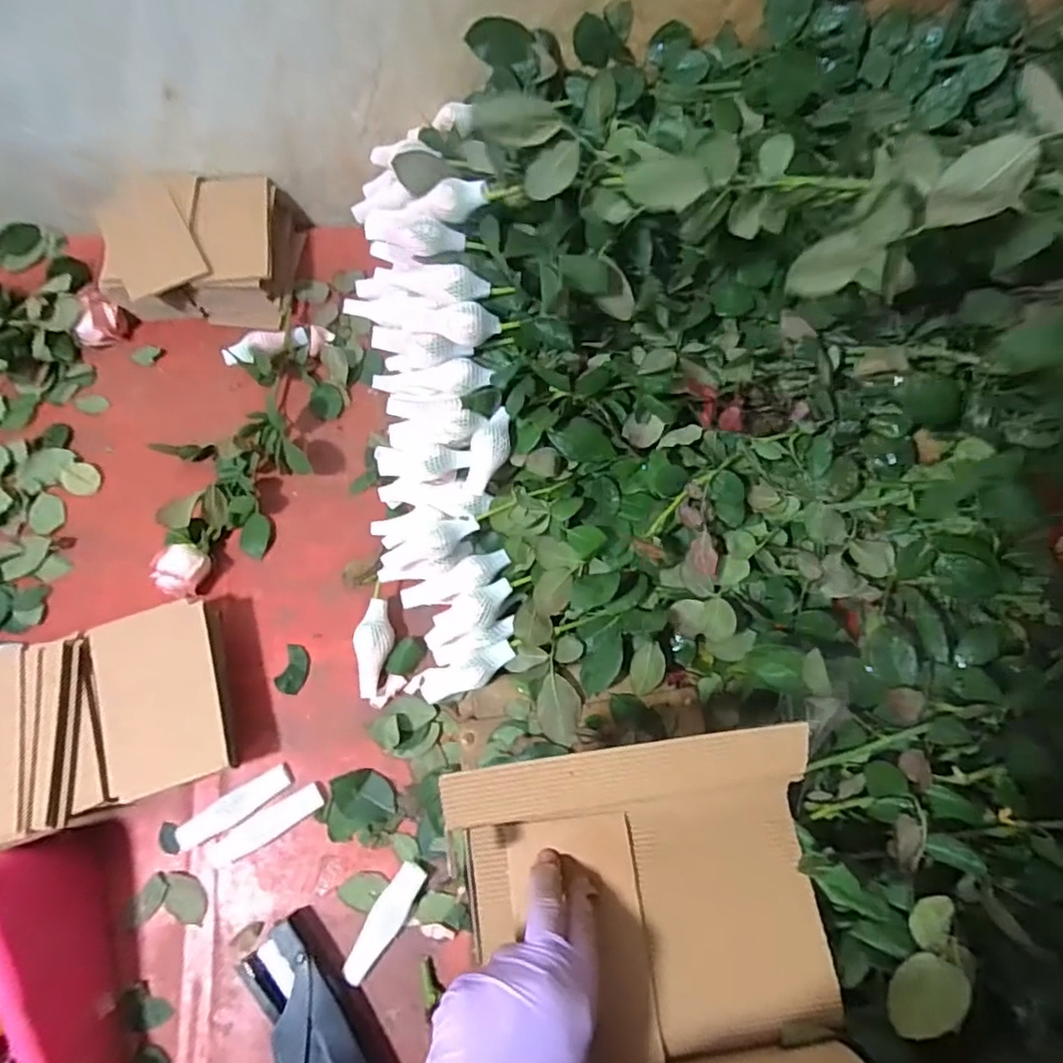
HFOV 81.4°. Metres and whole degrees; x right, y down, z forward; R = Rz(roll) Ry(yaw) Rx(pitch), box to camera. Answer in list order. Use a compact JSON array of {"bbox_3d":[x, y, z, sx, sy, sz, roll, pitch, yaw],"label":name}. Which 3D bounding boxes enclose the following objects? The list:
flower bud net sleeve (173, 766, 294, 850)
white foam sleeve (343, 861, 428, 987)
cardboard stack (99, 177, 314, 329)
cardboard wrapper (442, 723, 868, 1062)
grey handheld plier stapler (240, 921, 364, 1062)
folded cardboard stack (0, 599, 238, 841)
[{"bbox_3d":[-0.245,0.228,0.509,0.094,0.005,0.022,-34,73,-12],"label":"flower bud net sleeve"},{"bbox_3d":[-0.114,0.303,0.478,0.026,0.017,0.089,30,72,10],"label":"white foam sleeve"},{"bbox_3d":[-0.352,-0.302,0.672,0.192,0.076,0.147,-6,63,-6],"label":"cardboard stack"},{"bbox_3d":[0.071,0.224,0.355,0.217,0.087,0.188,-7,69,-3],"label":"cardboard wrapper"},{"bbox_3d":[-0.163,0.361,0.452,0.053,0.028,0.135,-25,71,-10],"label":"grey handheld plier stapler"},{"bbox_3d":[-0.364,0.157,0.502,0.220,0.066,0.144,-16,64,-11],"label":"folded cardboard stack"}]

